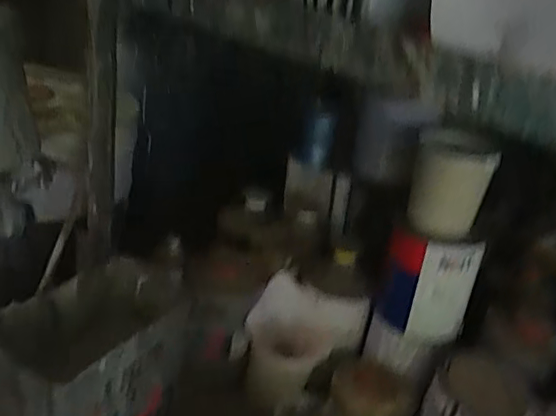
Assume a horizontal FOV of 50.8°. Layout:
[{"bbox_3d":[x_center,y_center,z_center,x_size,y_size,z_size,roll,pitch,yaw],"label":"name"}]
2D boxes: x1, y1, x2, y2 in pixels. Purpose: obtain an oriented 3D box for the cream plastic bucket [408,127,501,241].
[{"bbox_3d":[0.198,-0.033,0.671,0.078,0.112,0.088,13,27,8],"label":"cream plastic bucket"}]

